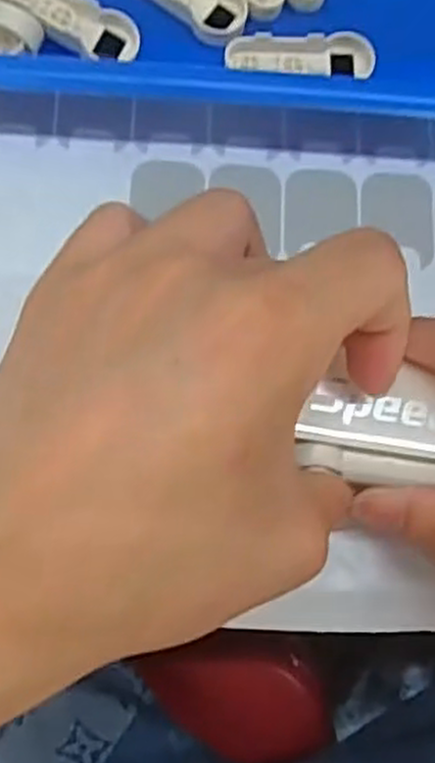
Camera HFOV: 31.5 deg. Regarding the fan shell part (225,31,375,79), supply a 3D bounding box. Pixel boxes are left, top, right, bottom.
[{"bbox_3d":[0.029,-0.113,0.267,0.051,0.009,0.012,2,77,-4],"label":"fan shell part"}]

